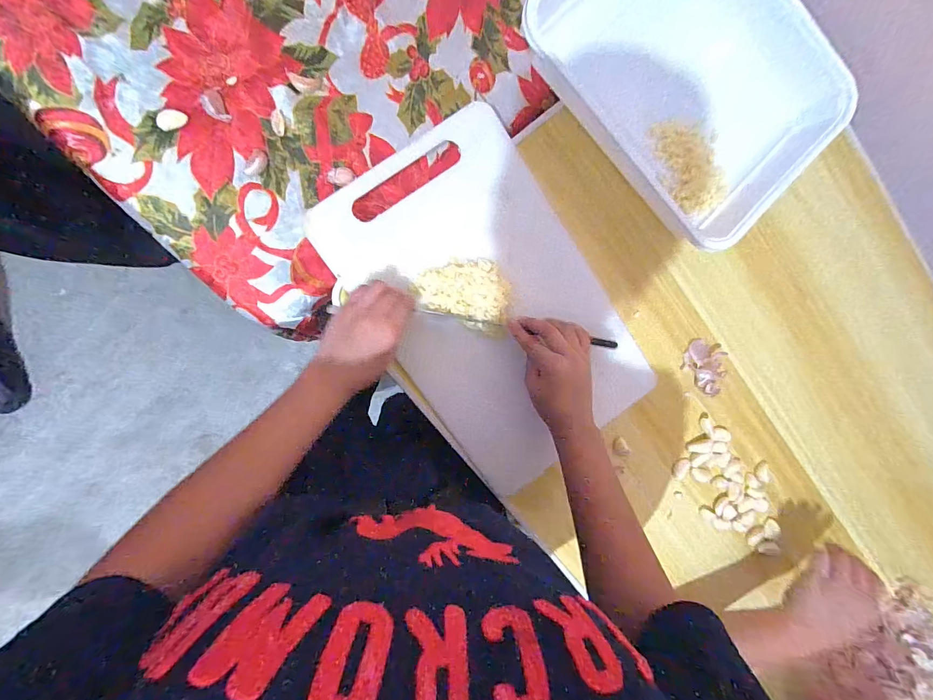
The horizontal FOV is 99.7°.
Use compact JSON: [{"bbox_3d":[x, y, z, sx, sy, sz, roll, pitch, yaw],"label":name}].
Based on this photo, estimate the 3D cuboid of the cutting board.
[{"bbox_3d":[0.032,-0.044,0.423,0.231,0.021,0.366,-36,101,-6],"label":"cutting board"}]

